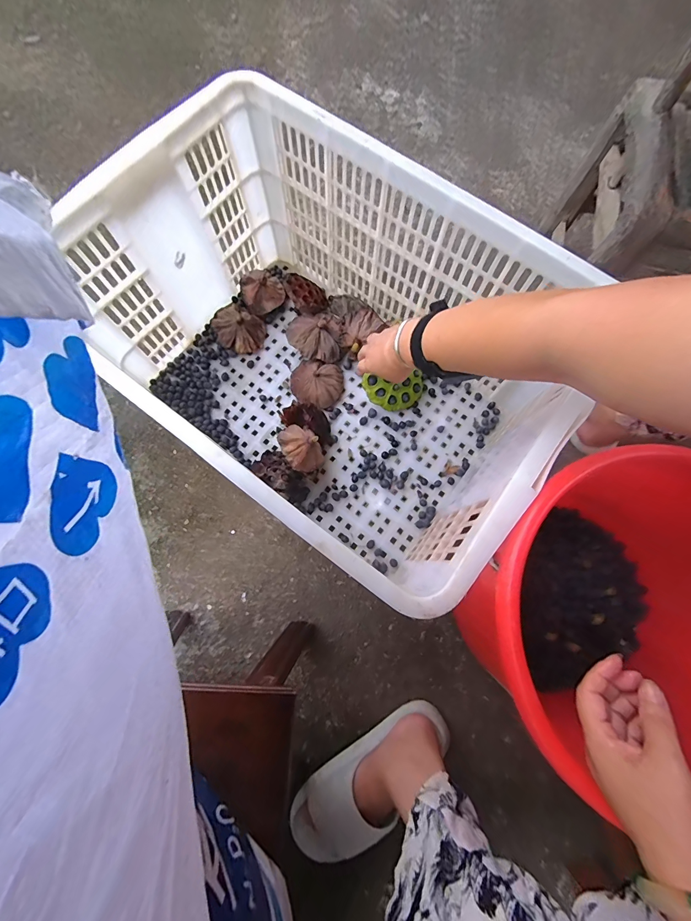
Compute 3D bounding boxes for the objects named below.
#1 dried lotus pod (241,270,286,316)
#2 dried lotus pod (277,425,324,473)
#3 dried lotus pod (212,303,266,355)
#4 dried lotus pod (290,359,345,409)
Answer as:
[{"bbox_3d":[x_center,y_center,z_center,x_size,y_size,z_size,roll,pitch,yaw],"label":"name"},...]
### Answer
[{"bbox_3d":[-0.159,-0.324,0.688,0.077,0.052,0.089,-31,76,-9],"label":"dried lotus pod"},{"bbox_3d":[-0.069,-0.021,0.568,0.056,0.046,0.079,-31,78,-6],"label":"dried lotus pod"},{"bbox_3d":[-0.196,-0.247,0.672,0.085,0.056,0.087,0,74,0],"label":"dried lotus pod"},{"bbox_3d":[-0.052,-0.136,0.652,0.096,0.038,0.092,2,74,0],"label":"dried lotus pod"}]

